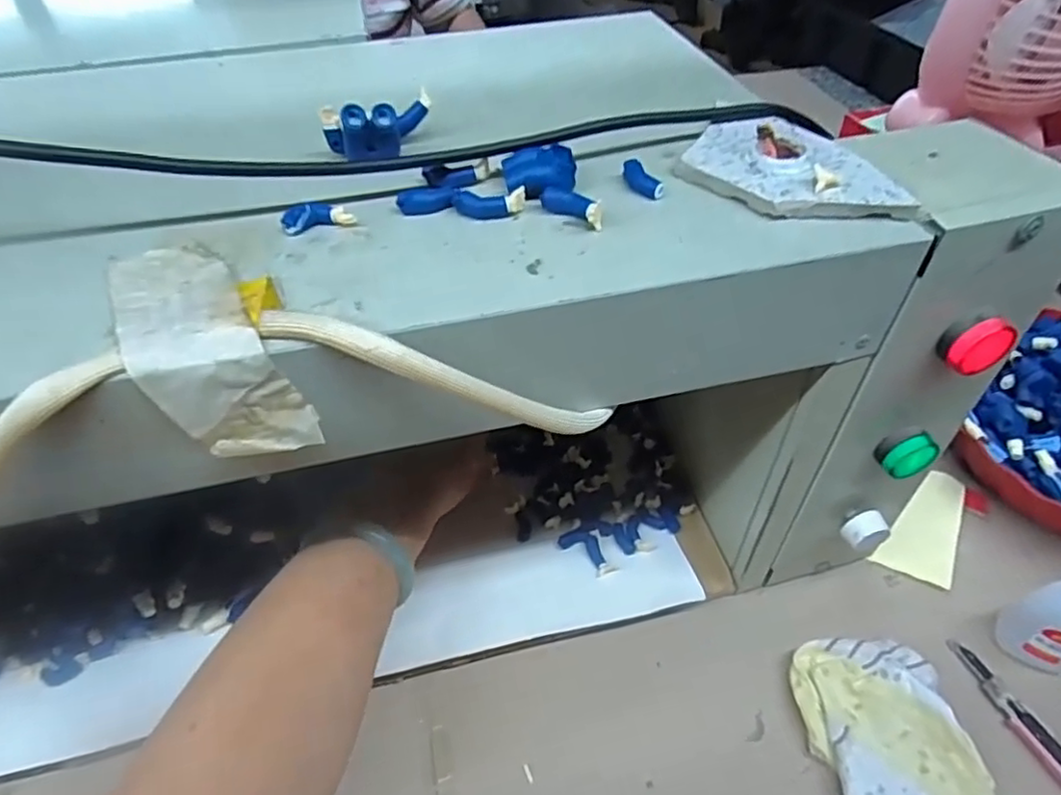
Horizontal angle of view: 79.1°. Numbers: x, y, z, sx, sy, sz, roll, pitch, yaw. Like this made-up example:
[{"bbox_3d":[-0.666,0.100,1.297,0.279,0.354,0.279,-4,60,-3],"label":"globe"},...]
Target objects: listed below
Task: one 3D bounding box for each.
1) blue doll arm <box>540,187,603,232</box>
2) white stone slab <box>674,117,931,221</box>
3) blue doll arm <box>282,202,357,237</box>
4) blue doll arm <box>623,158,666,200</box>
[{"bbox_3d":[0.018,-0.077,0.258,0.028,0.008,0.010,29,54,26],"label":"blue doll arm"},{"bbox_3d":[0.112,-0.097,0.268,0.063,0.013,0.095,-30,53,-24],"label":"white stone slab"},{"bbox_3d":[-0.085,-0.073,0.257,0.028,0.008,0.009,-12,47,-9],"label":"blue doll arm"},{"bbox_3d":[0.047,-0.092,0.272,0.009,0.005,0.024,-22,50,-19],"label":"blue doll arm"}]

